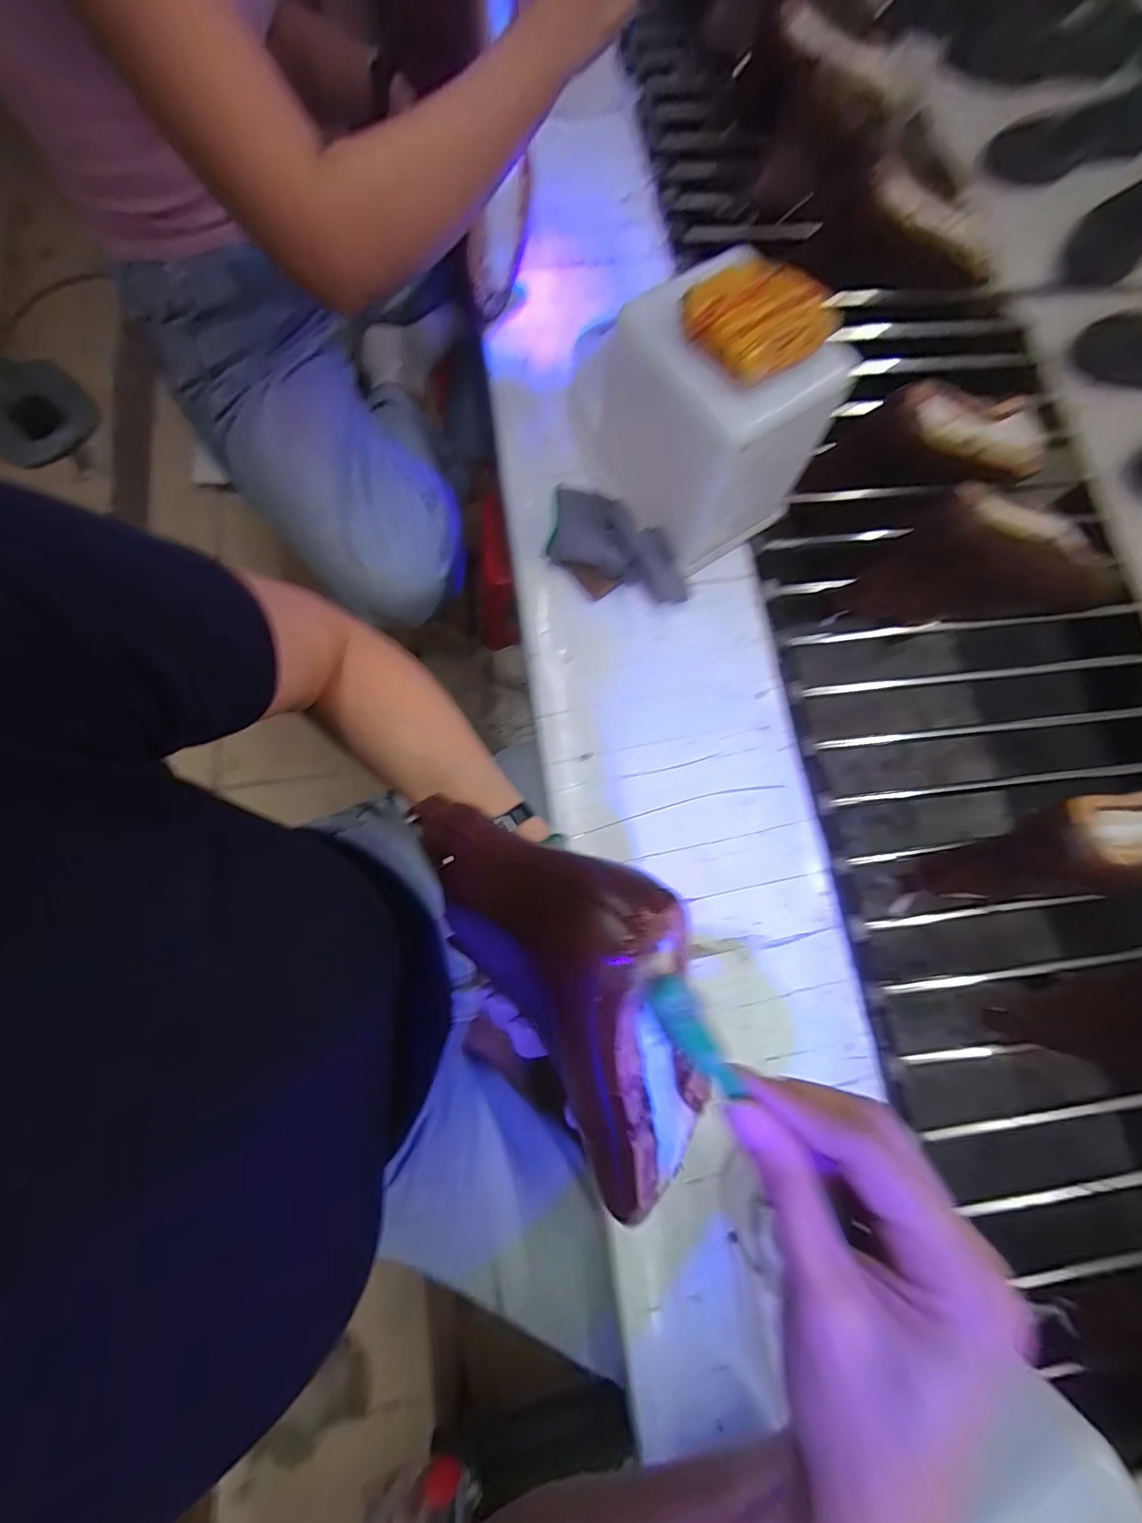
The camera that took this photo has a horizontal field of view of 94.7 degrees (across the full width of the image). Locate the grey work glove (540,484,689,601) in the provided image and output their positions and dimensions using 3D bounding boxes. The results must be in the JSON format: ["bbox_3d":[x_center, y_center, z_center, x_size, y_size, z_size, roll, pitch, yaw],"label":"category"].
[{"bbox_3d":[0.046,-0.200,0.505,0.137,0.034,0.079,18,77,2],"label":"grey work glove"}]

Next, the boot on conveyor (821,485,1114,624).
[{"bbox_3d":[0.417,-0.204,0.524,0.271,0.117,0.091,-4,77,-4],"label":"boot on conveyor"}]

